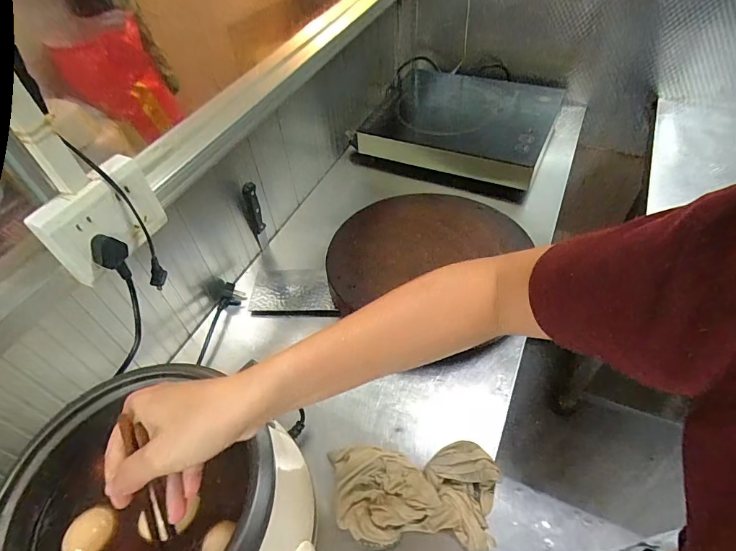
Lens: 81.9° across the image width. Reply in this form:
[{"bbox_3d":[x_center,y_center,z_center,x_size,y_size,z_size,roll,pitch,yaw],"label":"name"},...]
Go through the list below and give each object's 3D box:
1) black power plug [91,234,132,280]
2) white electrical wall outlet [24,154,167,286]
[{"bbox_3d":[-0.269,-0.020,0.449,0.014,0.053,0.032,23,55,23],"label":"black power plug"},{"bbox_3d":[-0.275,-0.059,0.446,0.023,0.089,0.115,19,54,20],"label":"white electrical wall outlet"}]

